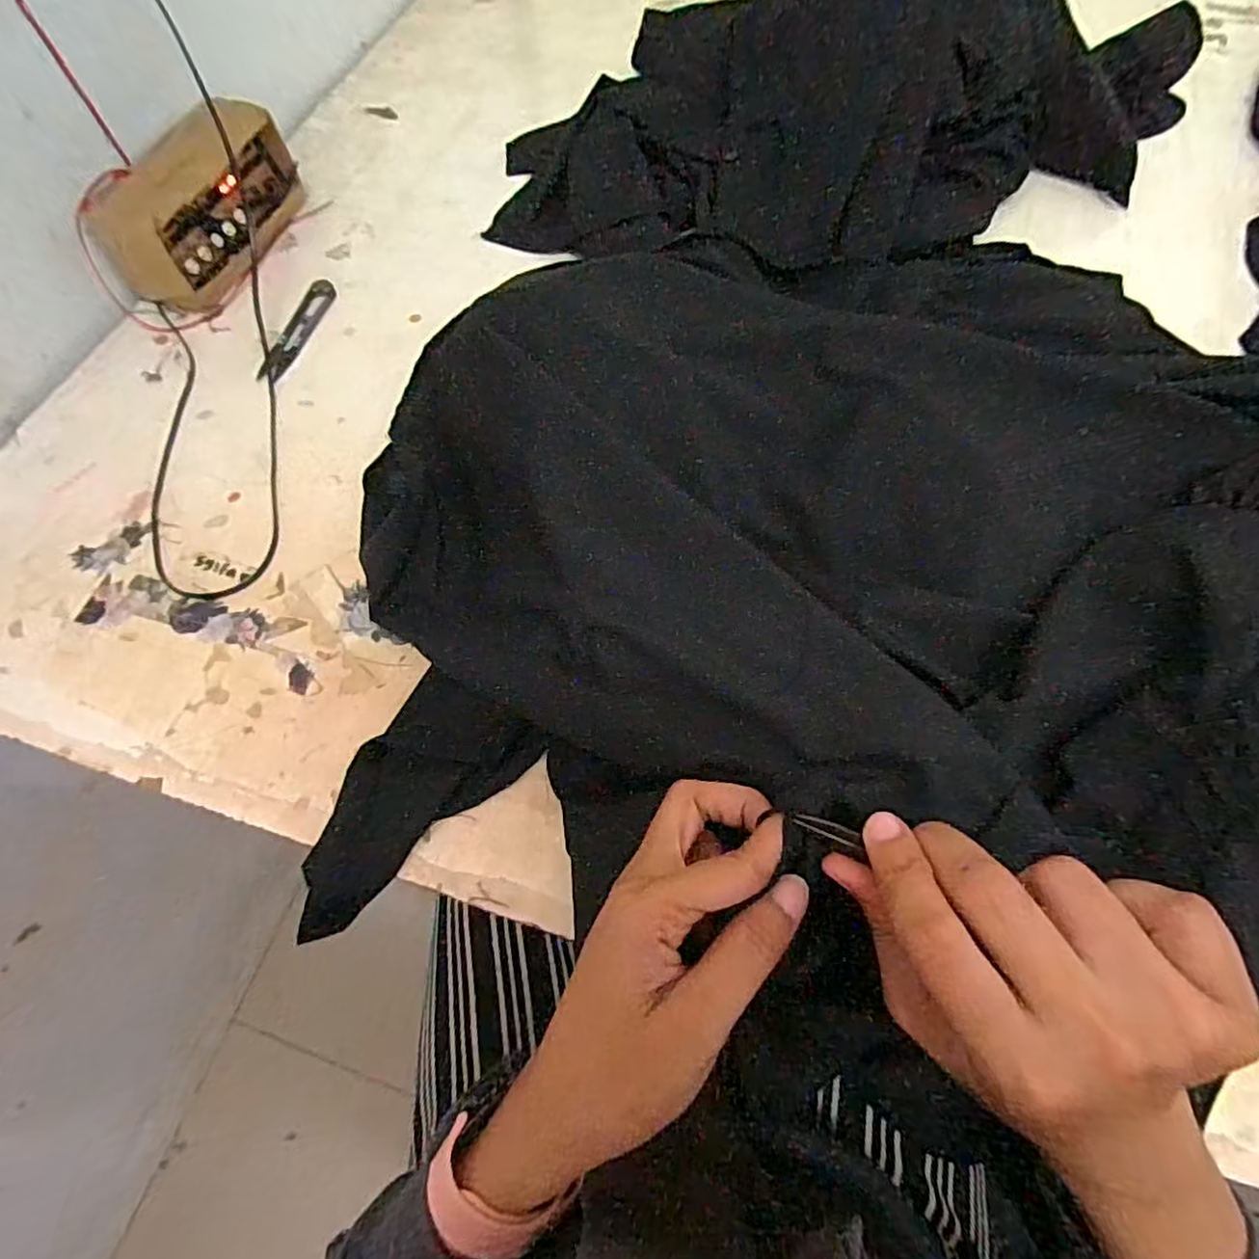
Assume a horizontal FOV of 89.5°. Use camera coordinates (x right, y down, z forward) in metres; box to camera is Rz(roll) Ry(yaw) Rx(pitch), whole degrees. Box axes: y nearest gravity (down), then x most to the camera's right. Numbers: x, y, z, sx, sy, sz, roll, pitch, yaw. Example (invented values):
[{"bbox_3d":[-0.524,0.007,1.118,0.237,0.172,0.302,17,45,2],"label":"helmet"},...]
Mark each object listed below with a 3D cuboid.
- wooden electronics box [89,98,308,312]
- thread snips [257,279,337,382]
[{"bbox_3d":[-0.379,-0.382,0.570,0.082,0.083,0.187,16,68,10],"label":"wooden electronics box"},{"bbox_3d":[-0.286,-0.261,0.552,0.023,0.006,0.117,11,67,8],"label":"thread snips"}]

